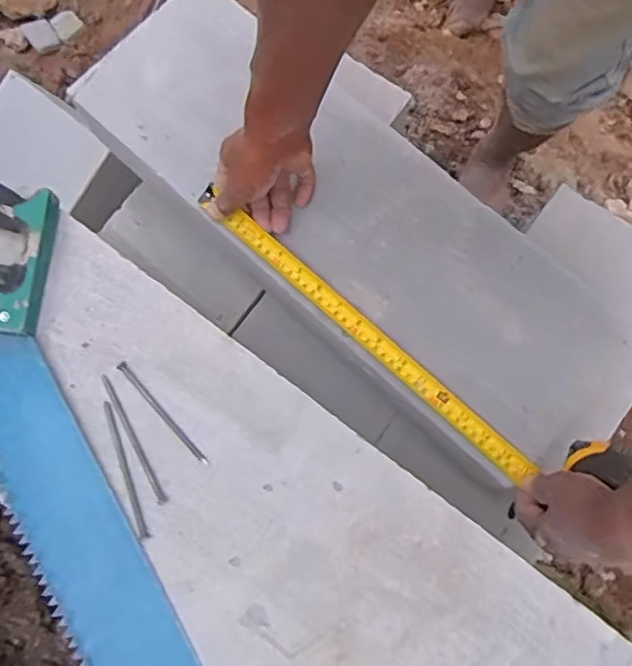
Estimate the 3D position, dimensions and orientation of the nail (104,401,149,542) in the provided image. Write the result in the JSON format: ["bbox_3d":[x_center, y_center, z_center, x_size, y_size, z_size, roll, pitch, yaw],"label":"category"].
[{"bbox_3d":[-0.145,0.104,0.454,0.008,0.004,0.105,-20,78,-4],"label":"nail"}]

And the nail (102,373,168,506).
[{"bbox_3d":[-0.139,0.081,0.457,0.008,0.004,0.106,-29,79,-5],"label":"nail"}]

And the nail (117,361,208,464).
[{"bbox_3d":[-0.118,0.061,0.462,0.007,0.004,0.101,-42,81,-8],"label":"nail"}]

